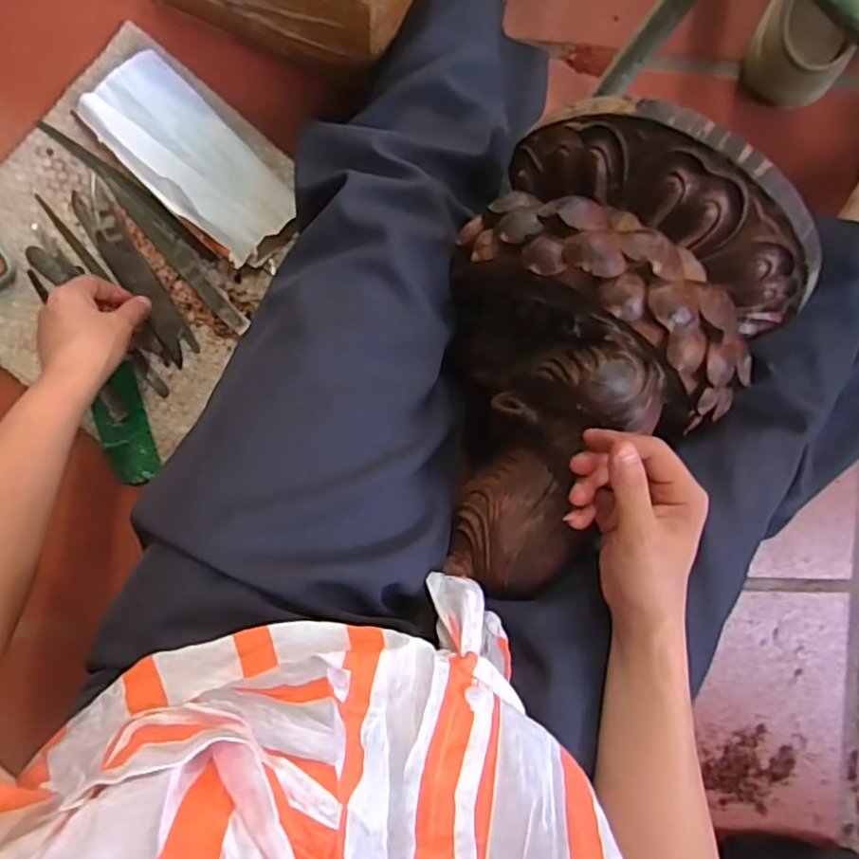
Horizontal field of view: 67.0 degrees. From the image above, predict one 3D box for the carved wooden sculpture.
[{"bbox_3d":[0.086,-0.042,0.447,0.205,0.166,0.290,38,87,-6],"label":"carved wooden sculpture"}]

